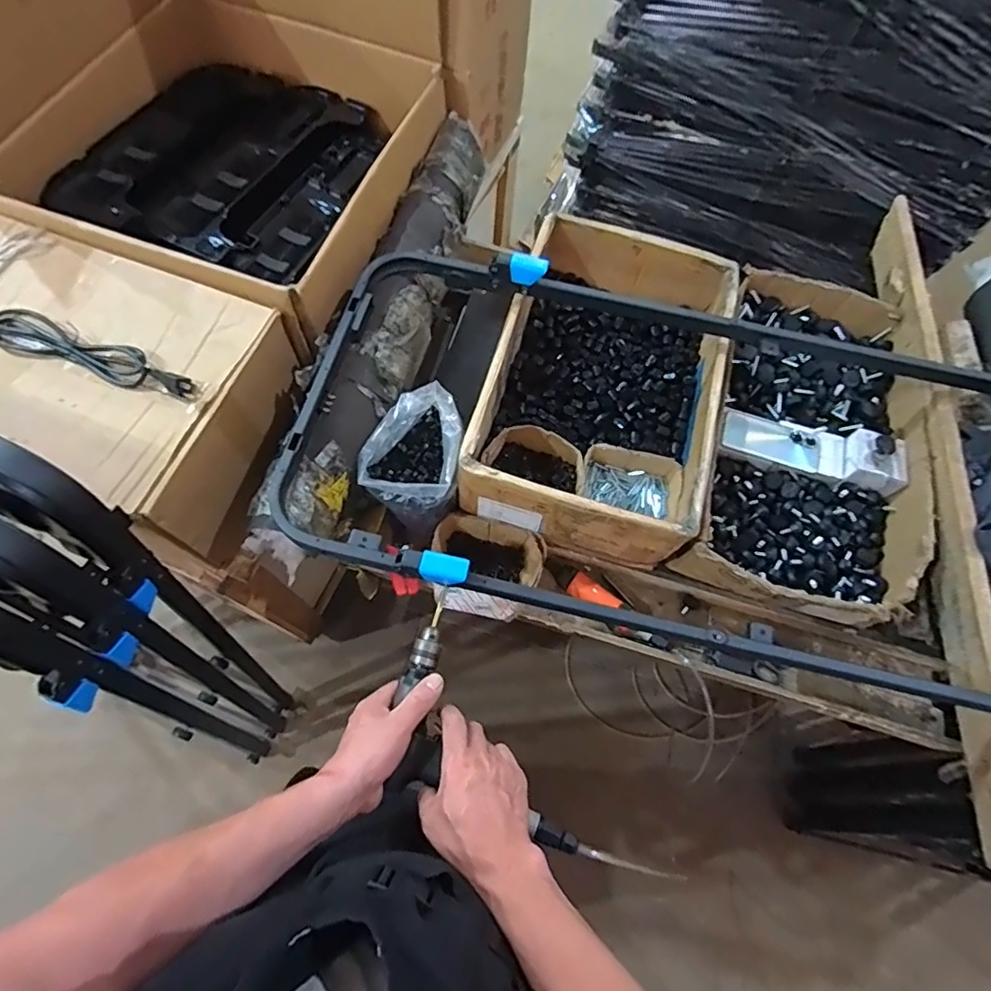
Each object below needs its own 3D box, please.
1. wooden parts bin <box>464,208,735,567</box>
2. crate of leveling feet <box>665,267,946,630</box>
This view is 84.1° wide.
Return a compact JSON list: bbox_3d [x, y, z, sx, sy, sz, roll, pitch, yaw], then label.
[{"bbox_3d":[0.182,-0.184,0.917,0.338,0.160,0.528,16,67,4],"label":"wooden parts bin"},{"bbox_3d":[0.522,-0.100,0.912,0.339,0.097,0.601,18,67,5],"label":"crate of leveling feet"}]

